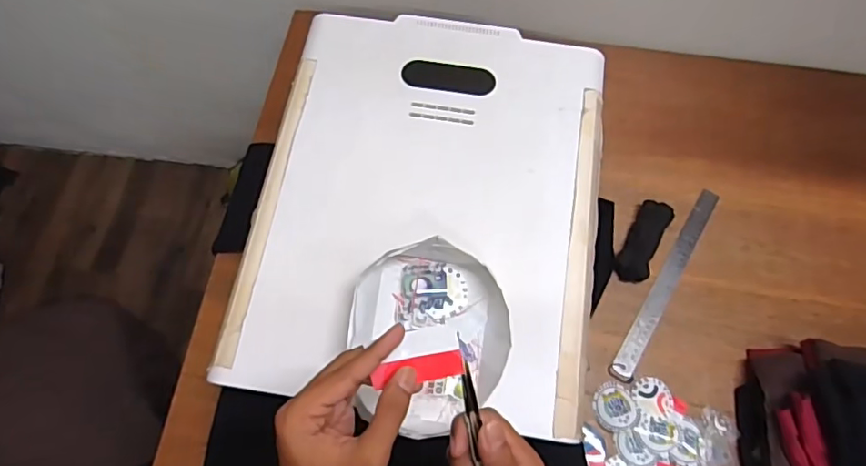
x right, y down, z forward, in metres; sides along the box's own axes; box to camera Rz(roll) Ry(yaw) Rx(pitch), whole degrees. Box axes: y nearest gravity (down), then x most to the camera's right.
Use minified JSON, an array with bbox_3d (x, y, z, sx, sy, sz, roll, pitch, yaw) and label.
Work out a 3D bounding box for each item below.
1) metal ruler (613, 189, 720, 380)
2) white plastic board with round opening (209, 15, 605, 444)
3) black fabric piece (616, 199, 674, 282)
[{"bbox_3d":[0.341,0.065,0.784,0.029,0.008,0.318,28,73,19],"label":"metal ruler"},{"bbox_3d":[-0.004,-0.048,0.652,0.398,0.011,0.493,8,70,4],"label":"white plastic board with round opening"},{"bbox_3d":[0.308,0.012,0.788,0.045,0.029,0.125,28,70,9],"label":"black fabric piece"}]

